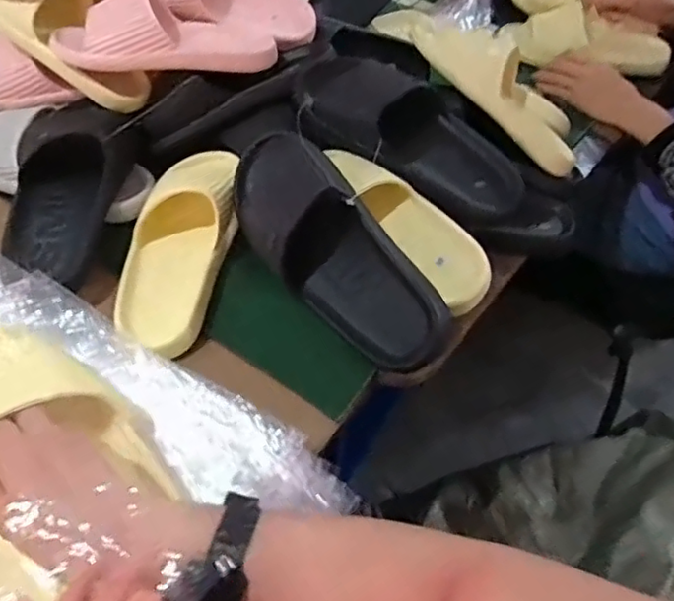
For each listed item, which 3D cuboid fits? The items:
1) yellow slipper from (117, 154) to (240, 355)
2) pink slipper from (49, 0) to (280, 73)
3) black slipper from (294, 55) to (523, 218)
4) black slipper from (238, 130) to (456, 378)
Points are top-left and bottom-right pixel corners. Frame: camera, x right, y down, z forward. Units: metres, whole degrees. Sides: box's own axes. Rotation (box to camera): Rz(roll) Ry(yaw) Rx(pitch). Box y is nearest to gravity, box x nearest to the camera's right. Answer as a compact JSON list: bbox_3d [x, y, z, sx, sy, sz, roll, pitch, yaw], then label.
[{"bbox_3d":[-0.158,-0.064,0.635,0.106,0.067,0.242,2,50,0],"label":"yellow slipper"},{"bbox_3d":[-0.194,-0.307,0.710,0.246,0.065,0.099,-2,50,-4],"label":"pink slipper"},{"bbox_3d":[0.076,-0.191,0.673,0.271,0.072,0.113,28,54,20],"label":"black slipper"},{"bbox_3d":[-0.003,-0.048,0.600,0.267,0.107,0.087,47,17,2],"label":"black slipper"}]

